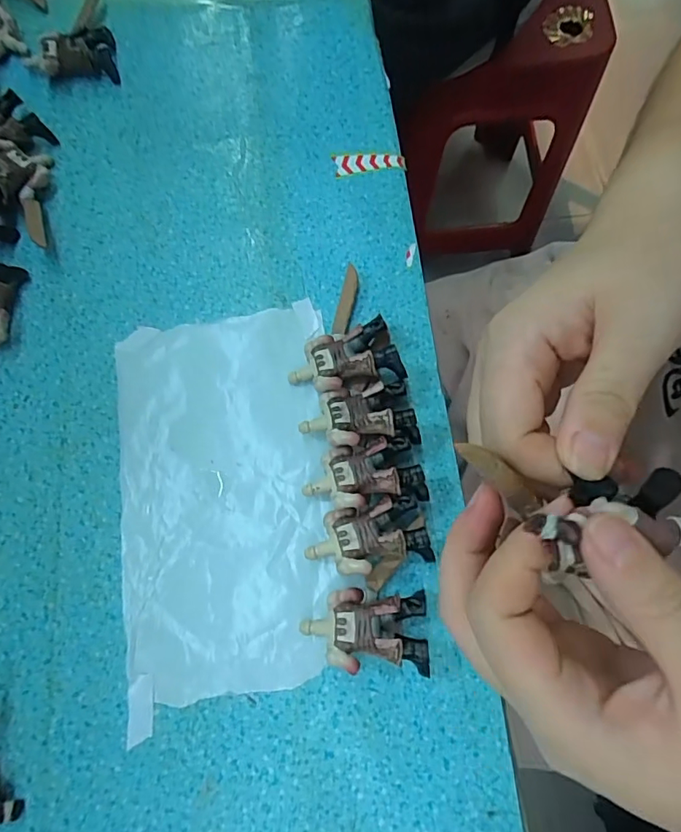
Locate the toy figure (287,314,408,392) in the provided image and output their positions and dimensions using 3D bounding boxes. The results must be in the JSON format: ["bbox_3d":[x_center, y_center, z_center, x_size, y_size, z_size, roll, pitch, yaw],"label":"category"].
[{"bbox_3d":[0.001,-0.031,0.280,0.059,0.023,0.036,-16,74,-5],"label":"toy figure"}]

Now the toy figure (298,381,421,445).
[{"bbox_3d":[0.009,0.001,0.271,0.060,0.023,0.033,-6,73,-2],"label":"toy figure"}]

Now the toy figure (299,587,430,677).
[{"bbox_3d":[0.011,0.101,0.240,0.057,0.020,0.034,2,73,0],"label":"toy figure"}]

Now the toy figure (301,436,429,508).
[{"bbox_3d":[0.012,0.031,0.261,0.060,0.024,0.032,-8,73,-3],"label":"toy figure"}]

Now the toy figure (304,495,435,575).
[{"bbox_3d":[0.013,0.060,0.252,0.058,0.021,0.032,-11,73,-4],"label":"toy figure"}]

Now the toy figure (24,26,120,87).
[{"bbox_3d":[-0.181,-0.244,0.342,0.056,0.020,0.032,-3,73,-1],"label":"toy figure"}]

